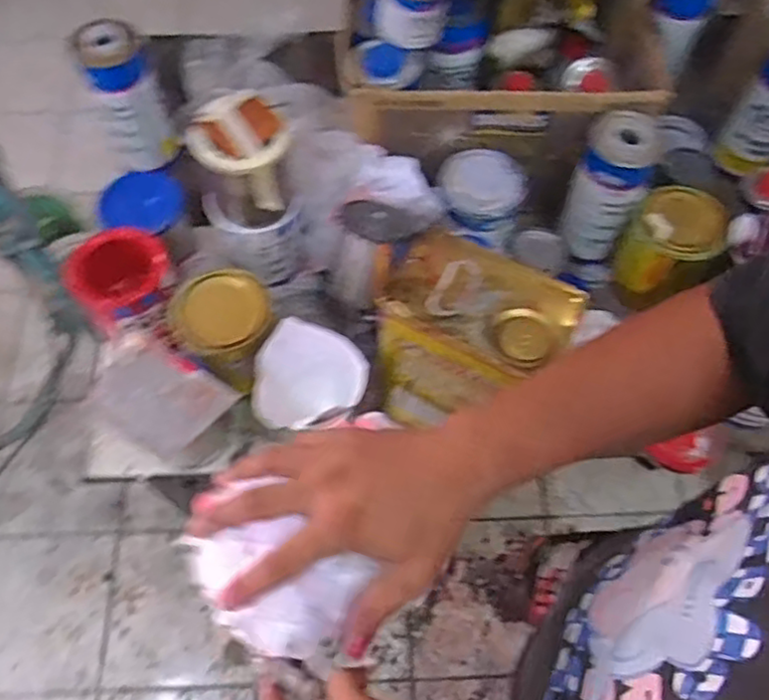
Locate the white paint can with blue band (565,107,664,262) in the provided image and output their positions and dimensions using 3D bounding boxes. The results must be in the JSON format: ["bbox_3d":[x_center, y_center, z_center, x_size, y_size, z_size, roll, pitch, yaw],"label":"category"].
[{"bbox_3d":[0.277,-0.203,0.856,0.079,0.182,0.082,0,64,0],"label":"white paint can with blue band"}]

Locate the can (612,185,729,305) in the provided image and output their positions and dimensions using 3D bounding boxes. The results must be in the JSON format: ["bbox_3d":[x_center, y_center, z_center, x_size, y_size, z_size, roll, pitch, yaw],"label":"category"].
[{"bbox_3d":[0.358,-0.127,0.872,0.108,0.129,0.103,-38,70,-17],"label":"can"}]

